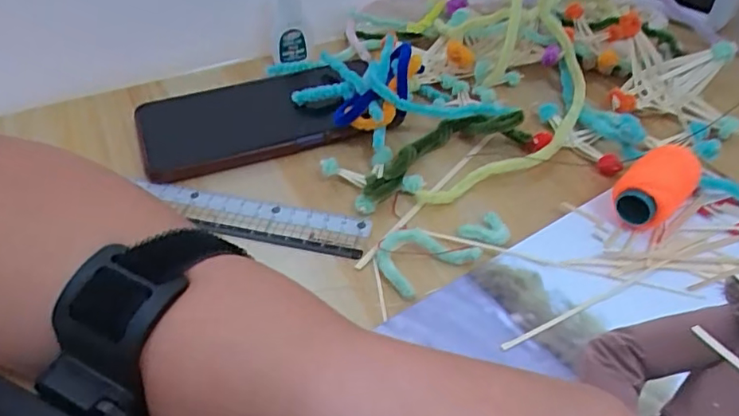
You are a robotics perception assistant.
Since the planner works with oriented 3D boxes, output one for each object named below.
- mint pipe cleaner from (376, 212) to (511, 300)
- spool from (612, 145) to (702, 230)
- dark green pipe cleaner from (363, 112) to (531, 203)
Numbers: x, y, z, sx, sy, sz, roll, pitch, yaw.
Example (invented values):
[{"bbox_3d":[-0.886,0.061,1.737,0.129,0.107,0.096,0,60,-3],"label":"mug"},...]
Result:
[{"bbox_3d":[0.038,0.018,0.291,0.073,0.008,0.034,-24,48,-21],"label":"mint pipe cleaner"},{"bbox_3d":[0.150,-0.010,0.298,0.050,0.029,0.031,-35,52,-30],"label":"spool"},{"bbox_3d":[0.041,-0.038,0.340,0.113,0.023,0.037,-21,47,-19],"label":"dark green pipe cleaner"}]

